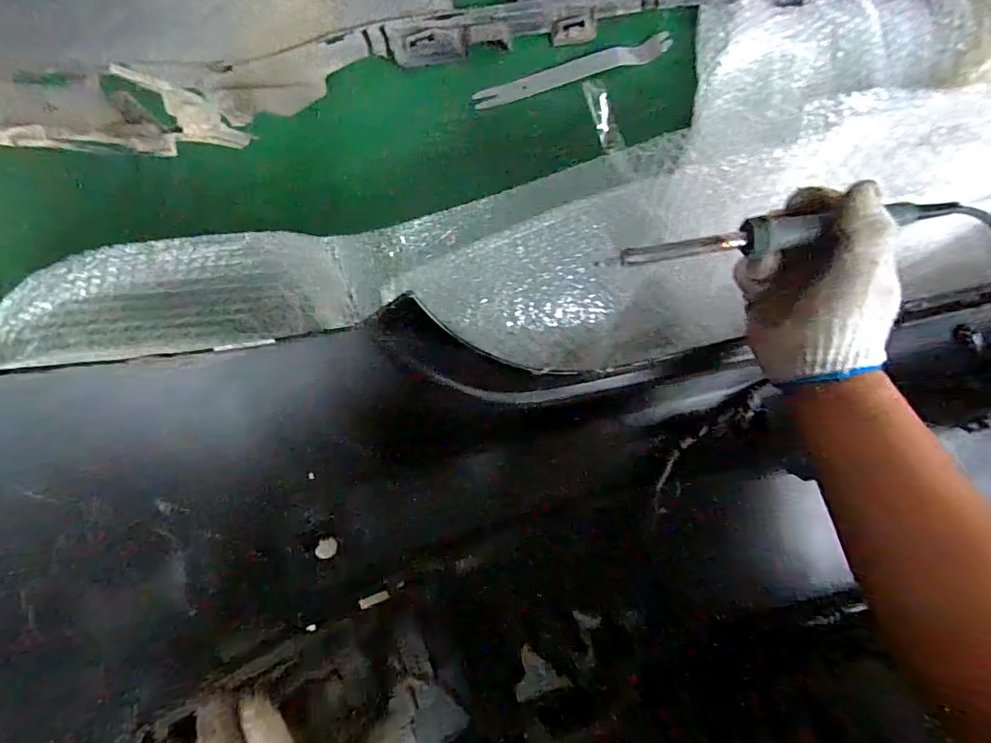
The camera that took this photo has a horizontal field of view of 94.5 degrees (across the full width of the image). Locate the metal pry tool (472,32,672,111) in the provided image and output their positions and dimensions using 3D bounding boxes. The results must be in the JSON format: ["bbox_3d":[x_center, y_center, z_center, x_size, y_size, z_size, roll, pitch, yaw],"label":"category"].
[{"bbox_3d":[0.088,-0.349,0.535,0.233,0.019,0.030,-18,89,-3],"label":"metal pry tool"}]

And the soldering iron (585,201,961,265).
[{"bbox_3d":[0.194,-0.099,0.325,0.235,0.026,0.026,-8,89,5],"label":"soldering iron"}]

